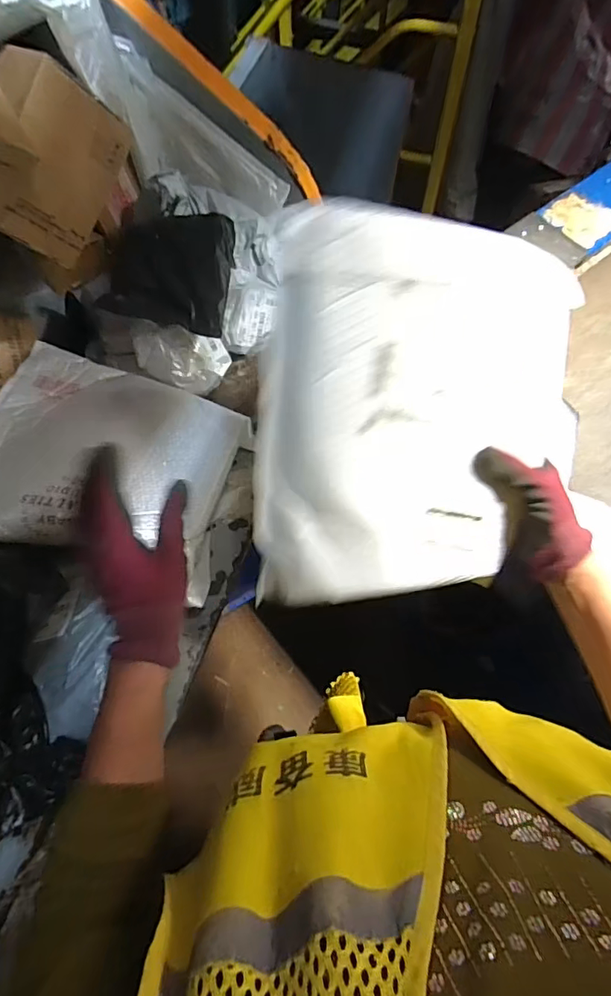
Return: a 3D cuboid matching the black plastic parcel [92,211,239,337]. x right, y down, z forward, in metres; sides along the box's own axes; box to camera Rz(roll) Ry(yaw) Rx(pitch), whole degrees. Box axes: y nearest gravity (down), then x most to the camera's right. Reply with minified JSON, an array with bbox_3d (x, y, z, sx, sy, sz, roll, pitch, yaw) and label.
[{"bbox_3d":[-0.155,-0.259,0.569,0.160,0.040,0.118,15,105,21],"label":"black plastic parcel"}]

